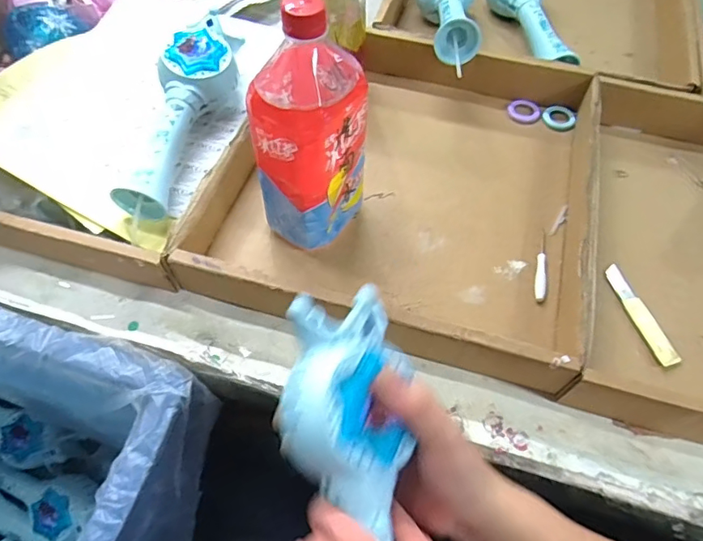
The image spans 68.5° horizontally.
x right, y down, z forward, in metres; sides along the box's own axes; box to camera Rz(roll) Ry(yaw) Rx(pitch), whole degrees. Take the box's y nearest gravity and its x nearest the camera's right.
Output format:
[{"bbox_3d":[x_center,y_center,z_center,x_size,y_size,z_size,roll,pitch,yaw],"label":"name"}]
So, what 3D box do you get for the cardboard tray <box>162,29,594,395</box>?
[{"bbox_3d":[0.065,-0.101,0.527,0.345,0.055,0.369,16,59,8],"label":"cardboard tray"}]

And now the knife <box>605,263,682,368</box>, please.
[{"bbox_3d":[0.267,0.038,0.478,0.019,0.008,0.106,-12,59,-9],"label":"knife"}]

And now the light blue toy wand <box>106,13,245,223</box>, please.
[{"bbox_3d":[-0.164,-0.159,0.502,0.070,0.056,0.227,9,59,4],"label":"light blue toy wand"}]

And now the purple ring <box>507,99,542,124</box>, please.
[{"bbox_3d":[0.206,-0.189,0.617,0.038,0.008,0.033,13,70,9],"label":"purple ring"}]

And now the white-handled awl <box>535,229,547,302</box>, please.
[{"bbox_3d":[0.186,-0.007,0.503,0.009,0.005,0.083,13,59,6],"label":"white-handled awl"}]

